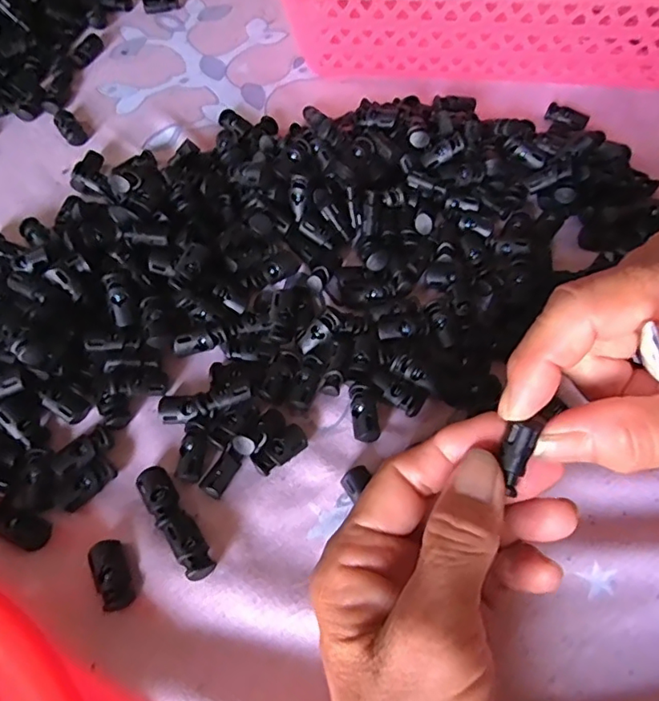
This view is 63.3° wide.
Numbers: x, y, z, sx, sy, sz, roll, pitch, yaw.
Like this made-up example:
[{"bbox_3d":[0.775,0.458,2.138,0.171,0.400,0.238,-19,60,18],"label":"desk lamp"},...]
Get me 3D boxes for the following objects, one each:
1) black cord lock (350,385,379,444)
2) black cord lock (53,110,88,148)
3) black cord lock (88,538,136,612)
[{"bbox_3d":[0.016,0.031,0.259,0.011,0.011,0.028,-7,64,-4],"label":"black cord lock"},{"bbox_3d":[-0.175,-0.150,0.361,0.014,0.007,0.032,-38,69,-17],"label":"black cord lock"},{"bbox_3d":[-0.092,0.093,0.225,0.013,0.008,0.028,-21,65,-10],"label":"black cord lock"}]

